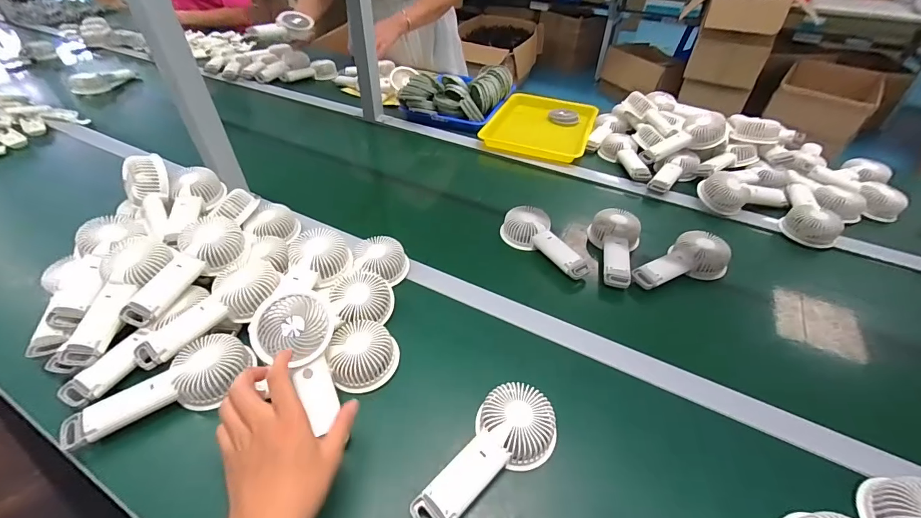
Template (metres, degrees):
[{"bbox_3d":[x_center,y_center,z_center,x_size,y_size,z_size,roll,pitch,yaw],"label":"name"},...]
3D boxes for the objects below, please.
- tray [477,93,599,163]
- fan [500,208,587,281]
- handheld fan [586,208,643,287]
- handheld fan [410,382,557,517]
[{"bbox_3d":[0.209,-0.348,1.000,0.252,0.034,0.294,17,50,15],"label":"tray"},{"bbox_3d":[0.150,-0.027,0.677,0.074,0.055,0.174,-31,53,-31],"label":"fan"},{"bbox_3d":[0.268,-0.016,0.664,0.082,0.043,0.161,9,54,4],"label":"handheld fan"},{"bbox_3d":[0.027,0.211,0.413,0.177,0.041,0.080,-36,54,-24],"label":"handheld fan"}]

